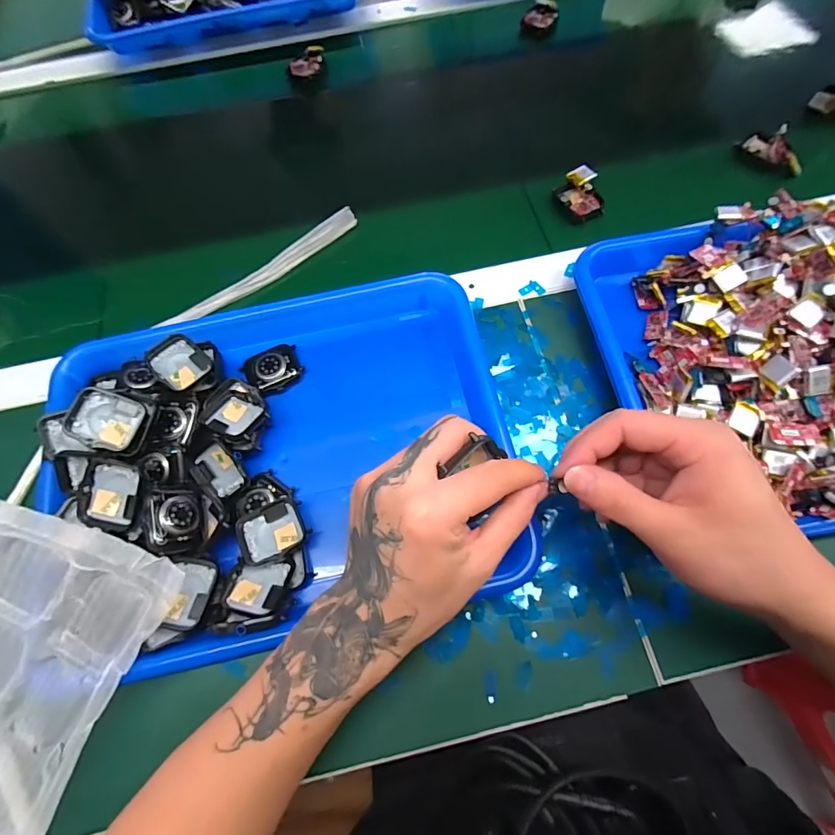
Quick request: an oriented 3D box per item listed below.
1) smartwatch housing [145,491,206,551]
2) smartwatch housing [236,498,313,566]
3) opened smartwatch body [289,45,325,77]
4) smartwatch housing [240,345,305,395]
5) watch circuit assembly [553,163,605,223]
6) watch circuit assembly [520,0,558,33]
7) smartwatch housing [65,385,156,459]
[{"bbox_3d":[-0.158,0.067,0.285,0.007,0.035,0.040,-32,63,33],"label":"smartwatch housing"},{"bbox_3d":[-0.100,0.079,0.300,0.043,0.007,0.037,-25,65,-15],"label":"smartwatch housing"},{"bbox_3d":[-0.126,-0.415,0.505,0.031,0.008,0.045,16,71,8],"label":"opened smartwatch body"},{"bbox_3d":[-0.117,-0.039,0.356,0.043,0.017,0.037,-30,71,-9],"label":"smartwatch housing"},{"bbox_3d":[0.156,-0.214,0.415,0.040,0.015,0.056,-20,70,-5],"label":"watch circuit assembly"},{"bbox_3d":[0.147,-0.483,0.522,0.040,0.014,0.046,16,71,8],"label":"watch circuit assembly"},{"bbox_3d":[-0.213,0.003,0.302,0.047,0.009,0.040,18,74,-18],"label":"smartwatch housing"}]

